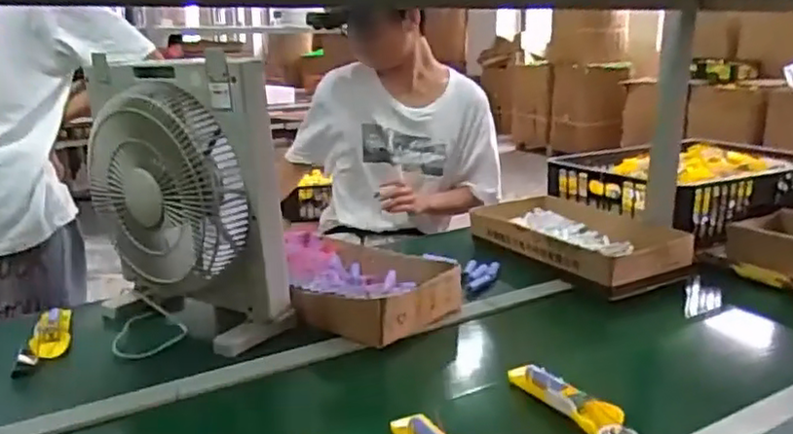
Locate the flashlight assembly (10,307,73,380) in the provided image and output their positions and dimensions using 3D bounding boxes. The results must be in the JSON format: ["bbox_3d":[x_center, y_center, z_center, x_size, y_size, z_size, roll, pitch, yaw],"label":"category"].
[{"bbox_3d":[-0.521,0.182,1.020,0.049,0.033,0.181,-3,15,-9],"label":"flashlight assembly"}]

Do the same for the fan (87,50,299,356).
[{"bbox_3d":[-0.339,-0.024,1.057,0.346,0.412,0.136,11,18,36],"label":"fan"}]

